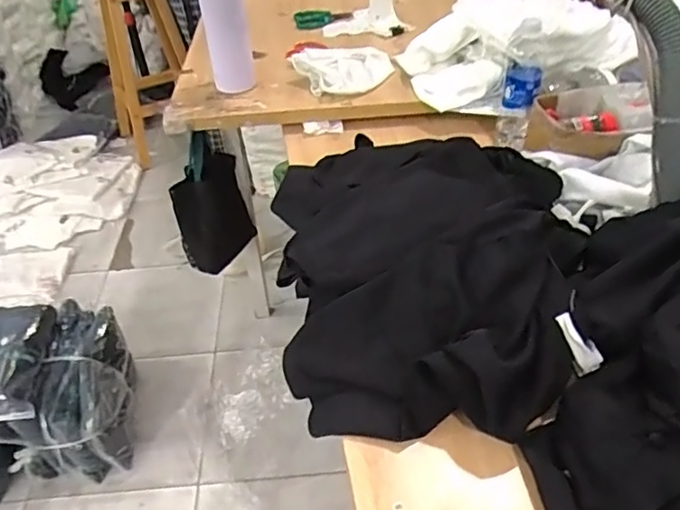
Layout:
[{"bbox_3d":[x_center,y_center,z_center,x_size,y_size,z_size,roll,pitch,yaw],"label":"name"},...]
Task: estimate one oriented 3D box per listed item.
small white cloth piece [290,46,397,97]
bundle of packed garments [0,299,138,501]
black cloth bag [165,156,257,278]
[{"bbox_3d":[0.009,-0.390,1.221,0.201,0.037,0.212,-14,43,-16],"label":"small white cloth piece"},{"bbox_3d":[-0.770,0.342,1.374,0.527,0.292,0.353,-10,42,-12],"label":"bundle of packed garments"},{"bbox_3d":[-0.296,-0.089,1.404,0.168,0.258,0.086,-28,49,-29],"label":"black cloth bag"}]

